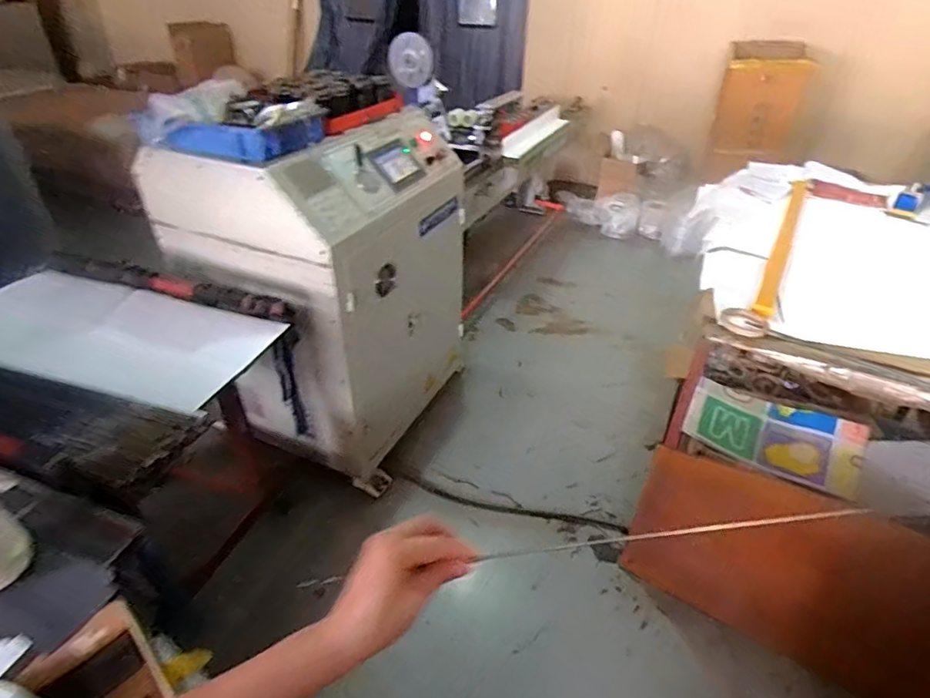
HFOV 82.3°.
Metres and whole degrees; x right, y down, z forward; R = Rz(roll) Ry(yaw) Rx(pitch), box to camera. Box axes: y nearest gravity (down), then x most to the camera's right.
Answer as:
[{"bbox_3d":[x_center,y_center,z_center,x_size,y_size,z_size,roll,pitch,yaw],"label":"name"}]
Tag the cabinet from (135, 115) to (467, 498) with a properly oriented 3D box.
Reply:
[{"bbox_3d":[-0.443,-0.146,1.763,0.598,1.056,0.867,13,38,16],"label":"cabinet"}]

